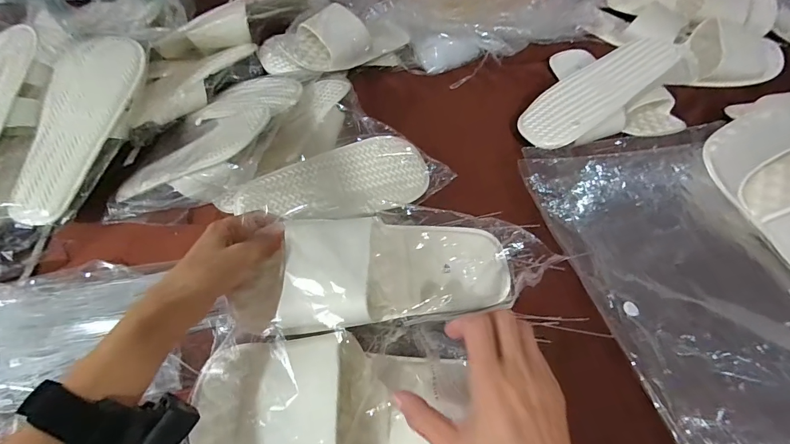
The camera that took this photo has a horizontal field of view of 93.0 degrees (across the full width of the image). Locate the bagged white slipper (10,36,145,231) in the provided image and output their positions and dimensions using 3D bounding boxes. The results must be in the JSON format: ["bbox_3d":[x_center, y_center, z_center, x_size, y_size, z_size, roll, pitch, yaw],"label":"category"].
[{"bbox_3d":[-0.411,-0.125,0.481,0.112,0.034,0.267,9,74,9],"label":"bagged white slipper"}]

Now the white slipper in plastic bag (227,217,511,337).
[{"bbox_3d":[-0.008,0.047,0.358,0.250,0.070,0.109,-4,52,-18],"label":"white slipper in plastic bag"}]

